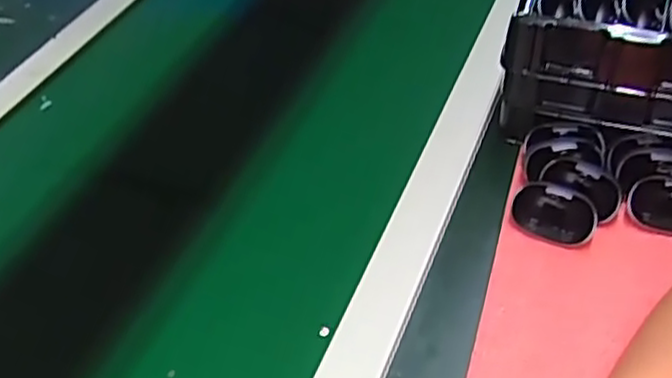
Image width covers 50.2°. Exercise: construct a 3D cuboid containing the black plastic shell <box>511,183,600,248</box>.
[{"bbox_3d":[0.156,0.017,0.515,0.058,0.039,0.016,23,17,27],"label":"black plastic shell"}]

